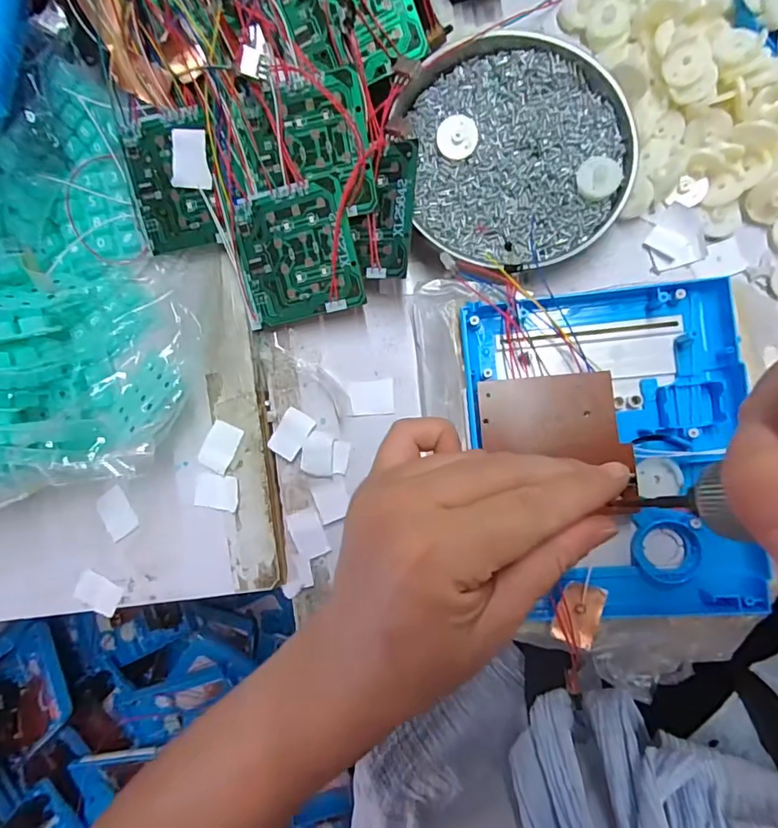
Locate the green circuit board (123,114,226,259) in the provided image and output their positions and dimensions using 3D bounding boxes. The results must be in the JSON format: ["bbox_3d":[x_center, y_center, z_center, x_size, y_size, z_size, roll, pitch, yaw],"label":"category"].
[{"bbox_3d":[-0.124,-0.133,0.290,0.053,0.006,0.070,-6,106,10],"label":"green circuit board"}]

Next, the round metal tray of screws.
[{"bbox_3d":[0.073,-0.151,0.286,0.121,0.031,0.129,0,88,7],"label":"round metal tray of screws"}]

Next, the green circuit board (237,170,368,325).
[{"bbox_3d":[-0.055,-0.092,0.289,0.070,0.004,0.071,-9,104,13],"label":"green circuit board"}]

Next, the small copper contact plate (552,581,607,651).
[{"bbox_3d":[0.092,0.097,0.243,0.021,0.004,0.030,16,90,7],"label":"small copper contact plate"}]

